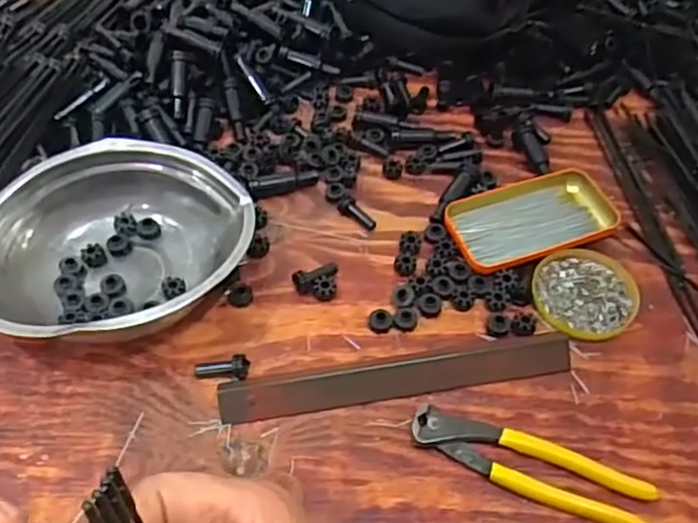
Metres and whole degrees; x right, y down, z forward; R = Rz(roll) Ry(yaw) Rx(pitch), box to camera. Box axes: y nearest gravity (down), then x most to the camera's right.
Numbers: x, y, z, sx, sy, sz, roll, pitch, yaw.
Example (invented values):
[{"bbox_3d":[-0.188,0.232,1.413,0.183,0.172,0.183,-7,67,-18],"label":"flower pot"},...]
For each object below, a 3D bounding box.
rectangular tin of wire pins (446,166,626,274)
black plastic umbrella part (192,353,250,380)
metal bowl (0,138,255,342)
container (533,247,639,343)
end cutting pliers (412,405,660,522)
[{"bbox_3d":[0.159,-0.037,0.590,0.144,0.015,0.080,-19,55,-13],"label":"rectangular tin of wire pins"},{"bbox_3d":[-0.095,0.078,0.502,0.041,0.017,0.016,3,53,3],"label":"black plastic umbrella part"},{"bbox_3d":[-0.184,-0.006,0.537,0.207,0.066,0.184,-37,61,-24],"label":"metal bowl"},{"bbox_3d":[0.193,0.026,0.549,0.082,0.010,0.078,0,53,0],"label":"container"},{"bbox_3d":[0.123,0.138,0.461,0.162,0.016,0.037,19,56,14],"label":"end cutting pliers"}]

